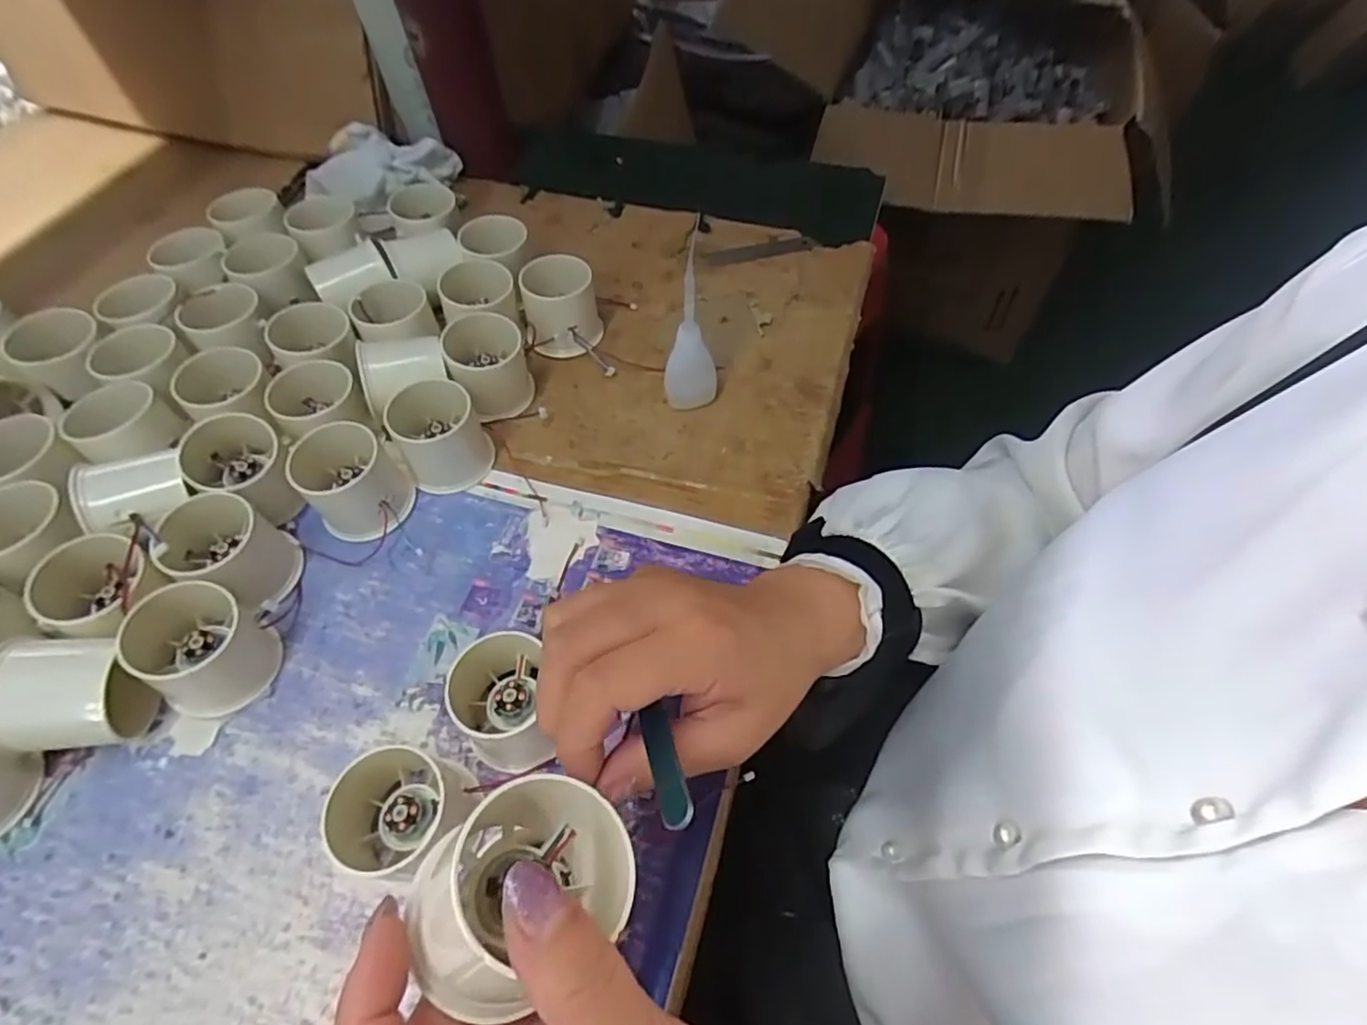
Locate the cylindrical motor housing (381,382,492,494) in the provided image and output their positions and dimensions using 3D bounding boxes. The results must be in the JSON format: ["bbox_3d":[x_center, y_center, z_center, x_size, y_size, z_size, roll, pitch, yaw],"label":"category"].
[{"bbox_3d":[-0.152,-0.047,0.412,0.052,0.046,0.052,0,57,0],"label":"cylindrical motor housing"}]

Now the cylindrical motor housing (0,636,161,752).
[{"bbox_3d":[-0.291,0.089,0.322,0.062,0.050,0.049,-9,58,-5],"label":"cylindrical motor housing"}]

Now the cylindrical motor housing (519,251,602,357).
[{"bbox_3d":[-0.087,-0.147,0.476,0.050,0.055,0.046,0,57,0],"label":"cylindrical motor housing"}]

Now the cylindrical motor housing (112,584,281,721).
[{"bbox_3d":[-0.248,0.070,0.340,0.057,0.052,0.053,0,57,0],"label":"cylindrical motor housing"}]

